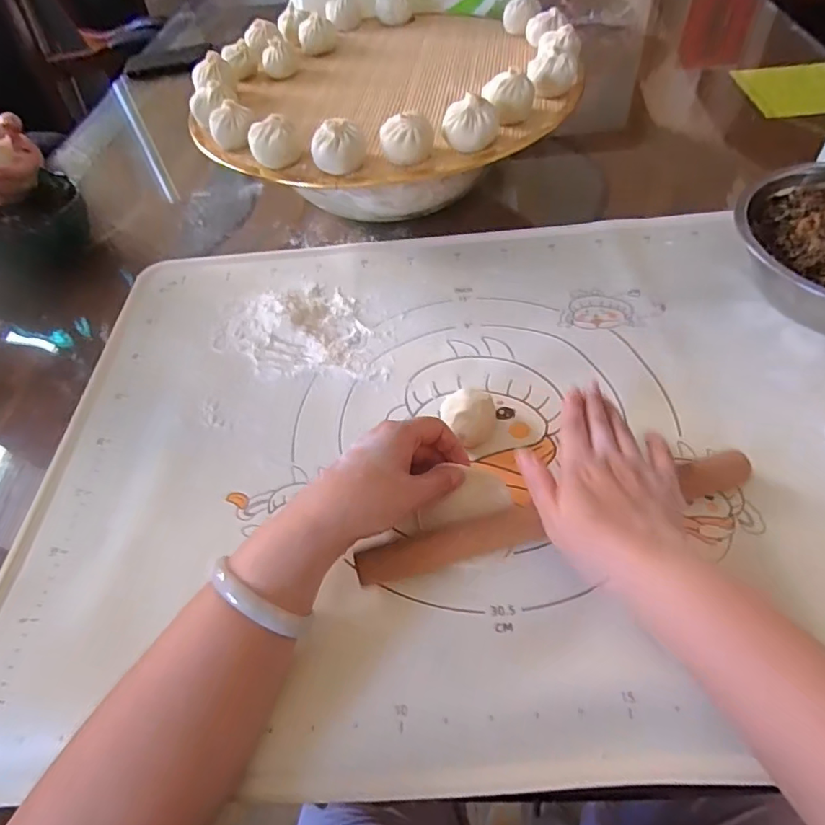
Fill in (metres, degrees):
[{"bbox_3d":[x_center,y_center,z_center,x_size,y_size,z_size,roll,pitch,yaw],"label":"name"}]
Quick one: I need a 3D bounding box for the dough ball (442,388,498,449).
[{"bbox_3d":[0.045,0.004,0.420,0.042,0.030,0.045,-3,52,3],"label":"dough ball"}]

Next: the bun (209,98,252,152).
[{"bbox_3d":[-0.163,-0.259,0.486,0.038,0.033,0.033,-21,54,-11],"label":"bun"}]

